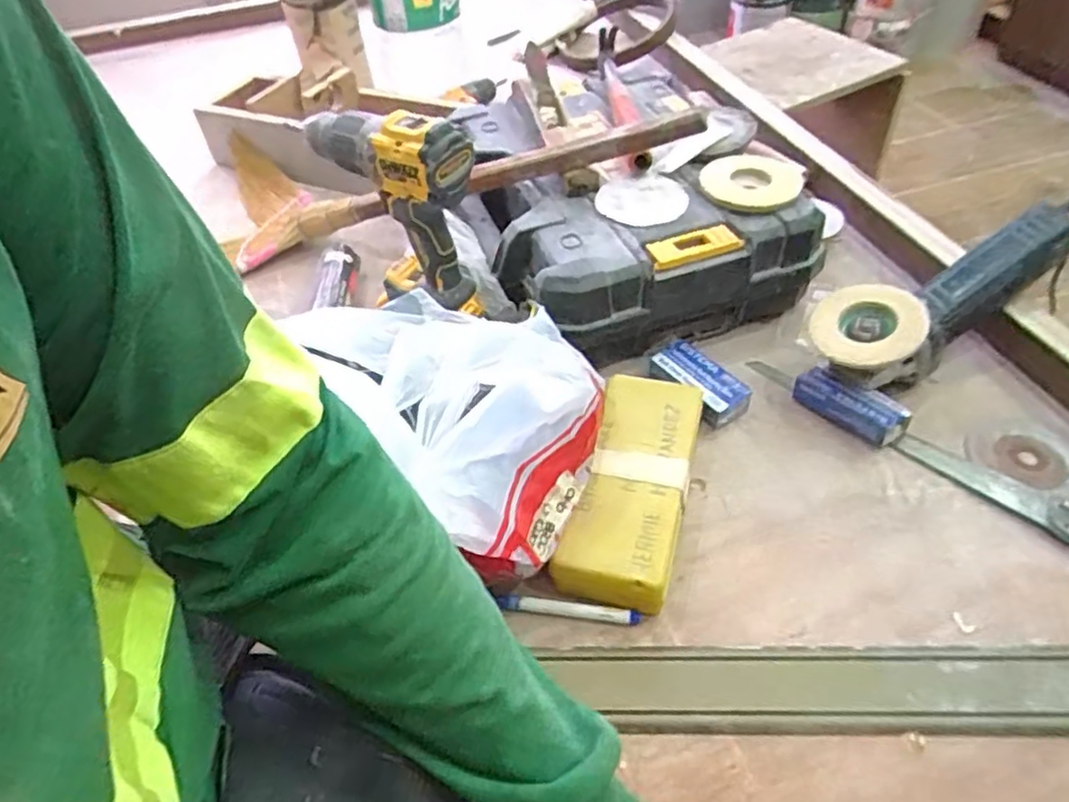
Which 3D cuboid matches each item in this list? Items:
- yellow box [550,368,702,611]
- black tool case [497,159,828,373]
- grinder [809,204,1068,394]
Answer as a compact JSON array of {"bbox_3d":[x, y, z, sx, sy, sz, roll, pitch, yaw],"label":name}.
[{"bbox_3d":[0.088,0.072,0.607,0.088,0.052,0.219,10,48,15],"label":"yellow box"},{"bbox_3d":[0.129,-0.143,0.747,0.303,0.121,0.167,-19,47,-11],"label":"black tool case"},{"bbox_3d":[0.388,-0.098,0.680,0.288,0.077,0.092,-28,50,-19],"label":"grinder"}]

